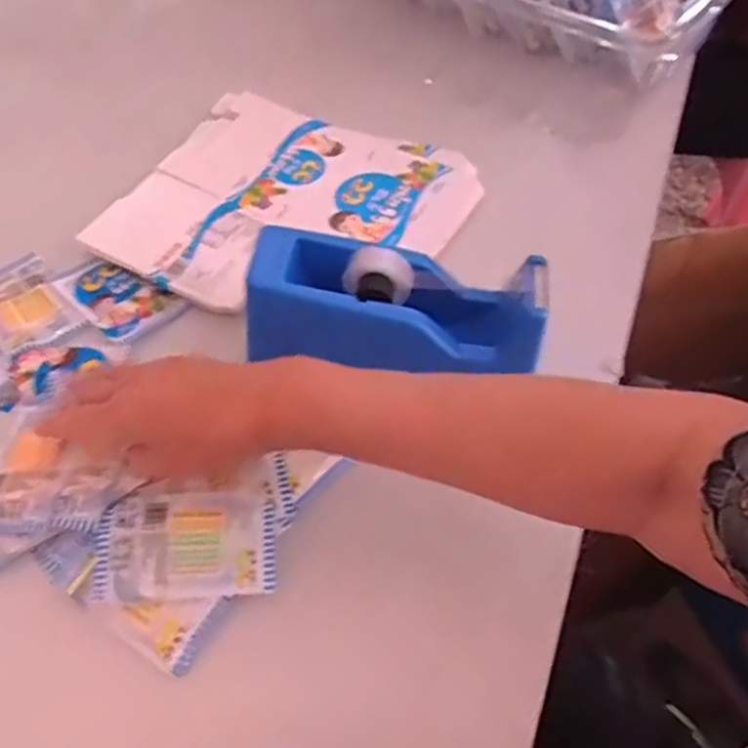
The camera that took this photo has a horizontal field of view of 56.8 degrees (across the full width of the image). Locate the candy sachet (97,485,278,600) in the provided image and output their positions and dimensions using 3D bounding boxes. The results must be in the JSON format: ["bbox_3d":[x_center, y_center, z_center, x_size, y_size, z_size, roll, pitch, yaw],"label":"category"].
[{"bbox_3d":[-0.111,0.096,0.408,0.100,0.004,0.065,-2,53,-2],"label":"candy sachet"}]

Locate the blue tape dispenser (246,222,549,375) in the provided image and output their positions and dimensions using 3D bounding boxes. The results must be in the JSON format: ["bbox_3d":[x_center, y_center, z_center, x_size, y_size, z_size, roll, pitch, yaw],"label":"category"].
[{"bbox_3d":[0.013,-0.038,0.467,0.186,0.081,0.072,4,53,3],"label":"blue tape dispenser"}]

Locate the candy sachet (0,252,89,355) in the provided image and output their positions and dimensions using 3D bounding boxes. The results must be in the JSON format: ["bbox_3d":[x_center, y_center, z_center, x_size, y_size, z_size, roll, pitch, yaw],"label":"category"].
[{"bbox_3d":[-0.279,-0.059,0.545,0.063,0.007,0.100,-33,60,-22],"label":"candy sachet"}]

